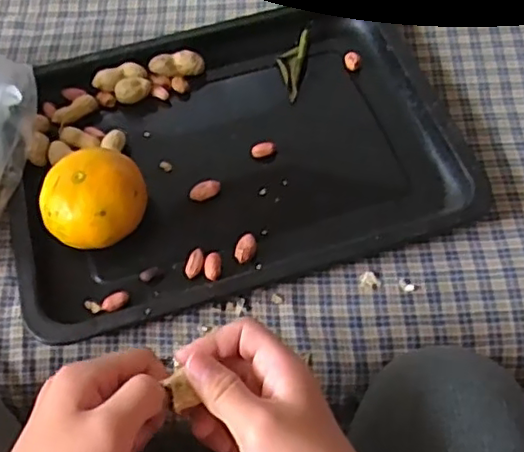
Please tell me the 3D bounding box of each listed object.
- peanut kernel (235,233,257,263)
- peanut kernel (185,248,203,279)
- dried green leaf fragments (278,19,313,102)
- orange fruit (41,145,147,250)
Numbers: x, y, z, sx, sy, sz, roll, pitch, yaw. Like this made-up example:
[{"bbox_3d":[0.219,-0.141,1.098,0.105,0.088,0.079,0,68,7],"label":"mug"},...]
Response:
[{"bbox_3d":[-0.010,0.016,0.402,0.012,0.008,0.021,10,63,7],"label":"peanut kernel"},{"bbox_3d":[-0.042,0.024,0.396,0.010,0.006,0.020,9,63,6],"label":"peanut kernel"},{"bbox_3d":[0.023,-0.128,0.482,0.023,0.010,0.074,6,62,4],"label":"dried green leaf fragments"},{"bbox_3d":[-0.107,-0.015,0.399,0.059,0.049,0.066,36,67,18],"label":"orange fruit"}]

